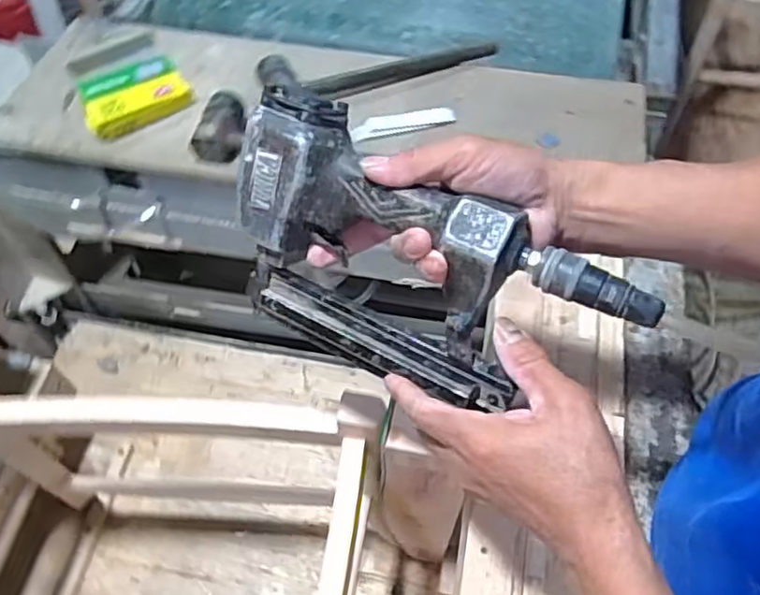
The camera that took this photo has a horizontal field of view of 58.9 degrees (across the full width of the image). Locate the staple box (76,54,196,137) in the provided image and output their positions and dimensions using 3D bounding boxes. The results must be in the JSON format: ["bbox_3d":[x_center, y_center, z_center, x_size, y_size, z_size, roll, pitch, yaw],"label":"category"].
[{"bbox_3d":[-0.316,-0.260,0.863,0.137,0.053,0.063,-37,64,-20],"label":"staple box"}]

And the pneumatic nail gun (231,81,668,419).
[{"bbox_3d":[0.022,-0.017,0.463,0.278,0.160,0.075,32,33,11],"label":"pneumatic nail gun"}]

